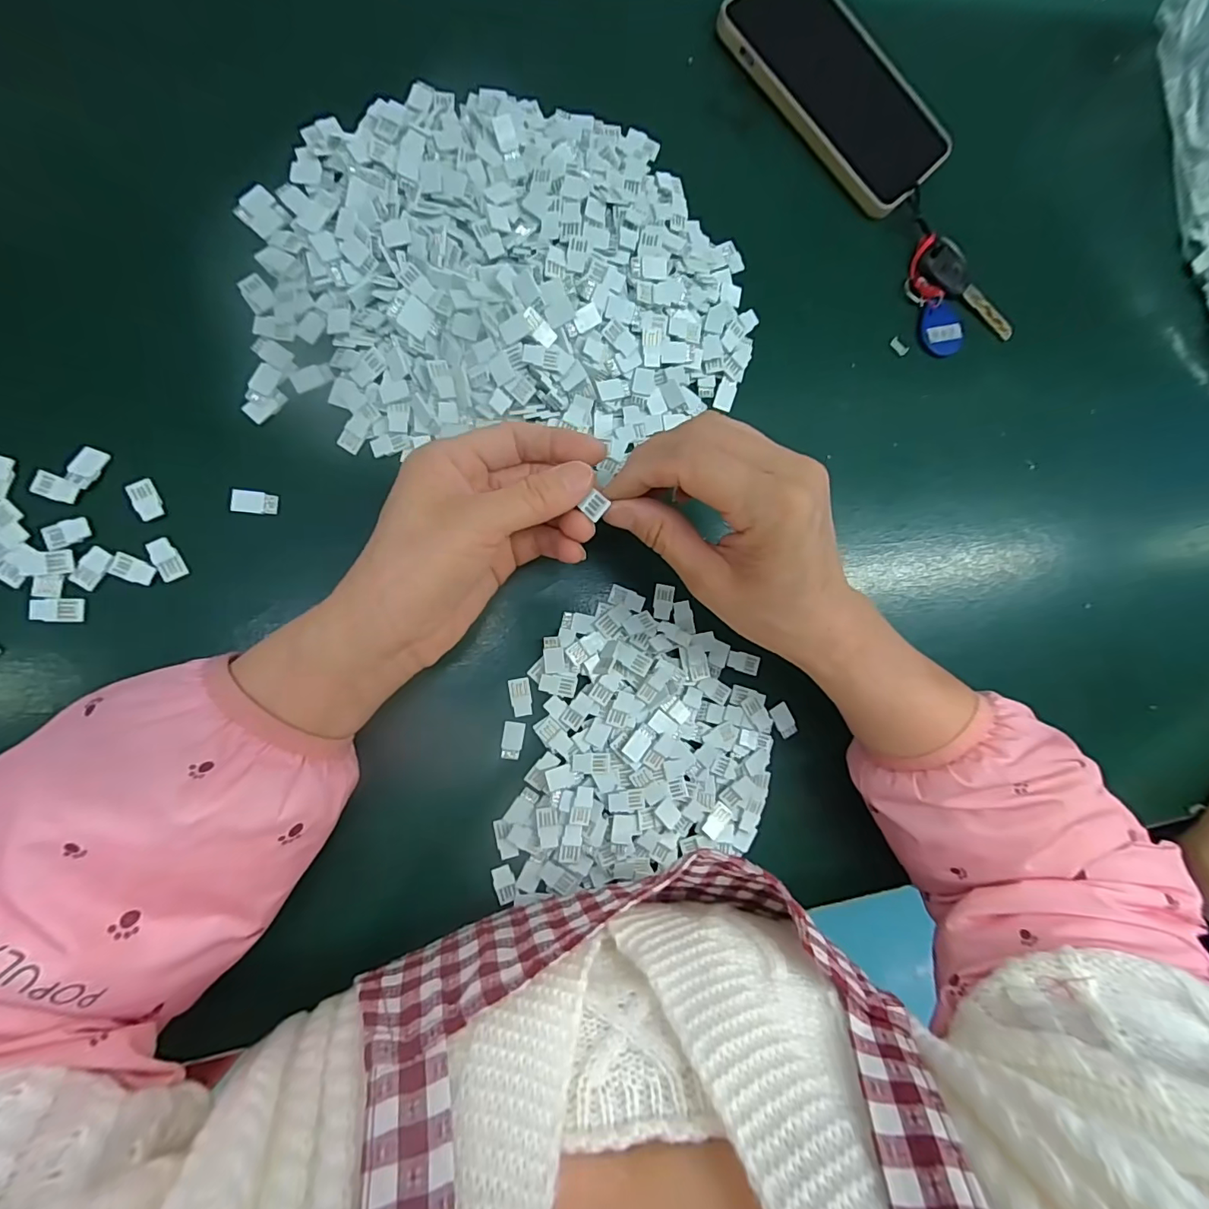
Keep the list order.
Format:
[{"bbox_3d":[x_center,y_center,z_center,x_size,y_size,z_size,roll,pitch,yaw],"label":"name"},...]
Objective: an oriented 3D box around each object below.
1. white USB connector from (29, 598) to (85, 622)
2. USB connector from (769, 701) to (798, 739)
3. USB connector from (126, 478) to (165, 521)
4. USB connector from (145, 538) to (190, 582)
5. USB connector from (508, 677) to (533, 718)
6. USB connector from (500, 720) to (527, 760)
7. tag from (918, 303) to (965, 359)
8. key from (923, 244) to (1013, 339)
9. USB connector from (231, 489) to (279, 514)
[{"bbox_3d":[-0.271,0.003,0.253,0.022,0.004,0.011,1,87,-9],"label":"white USB connector"},{"bbox_3d":[0.109,0.071,0.313,0.011,0.005,0.020,-27,92,-10],"label":"USB connector"},{"bbox_3d":[-0.234,-0.054,0.262,0.011,0.004,0.021,-25,92,-10],"label":"USB connector"},{"bbox_3d":[-0.224,-0.023,0.263,0.011,0.004,0.021,-25,92,-10],"label":"USB connector"},{"bbox_3d":[-0.047,0.052,0.288,0.011,0.004,0.021,-9,89,-10],"label":"USB connector"},{"bbox_3d":[-0.051,0.076,0.286,0.012,0.004,0.021,9,86,-9],"label":"USB connector"},{"bbox_3d":[0.229,-0.186,0.347,0.032,0.004,0.034,-13,89,-10],"label":"tag"},{"bbox_3d":[0.248,-0.210,0.349,0.081,0.008,0.025,39,82,-6],"label":"key"},{"bbox_3d":[-0.184,-0.054,0.271,0.020,0.006,0.012,3,87,-9],"label":"USB connector"}]

